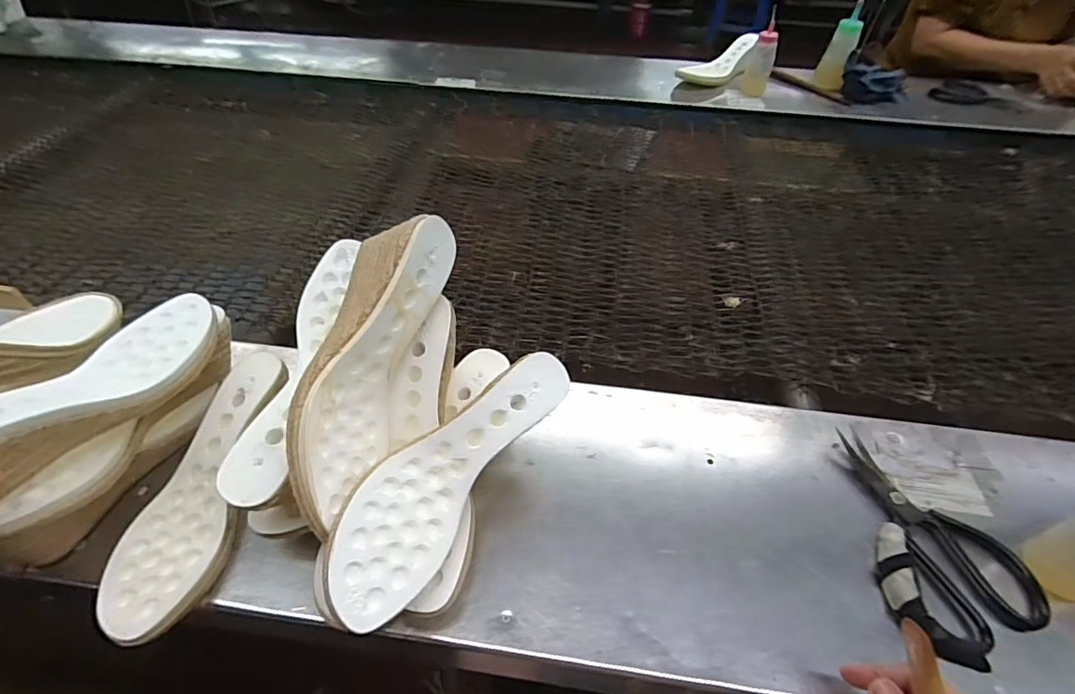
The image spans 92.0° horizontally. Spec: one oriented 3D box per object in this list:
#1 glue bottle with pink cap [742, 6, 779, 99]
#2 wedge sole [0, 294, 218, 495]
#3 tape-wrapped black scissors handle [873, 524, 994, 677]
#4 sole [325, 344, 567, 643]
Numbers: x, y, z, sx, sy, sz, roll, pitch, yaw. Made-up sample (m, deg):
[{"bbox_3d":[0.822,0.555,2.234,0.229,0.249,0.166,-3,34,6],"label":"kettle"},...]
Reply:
[{"bbox_3d":[0.451,-0.586,1.046,0.052,0.150,0.057,14,50,12],"label":"glue bottle with pink cap"},{"bbox_3d":[-0.351,0.036,0.396,0.073,0.053,0.230,17,33,14],"label":"wedge sole"},{"bbox_3d":[0.294,0.193,0.401,0.043,0.027,0.106,-12,49,-12],"label":"tape-wrapped black scissors handle"},{"bbox_3d":[-0.063,0.090,0.388,0.076,0.055,0.227,45,66,-2],"label":"sole"}]

